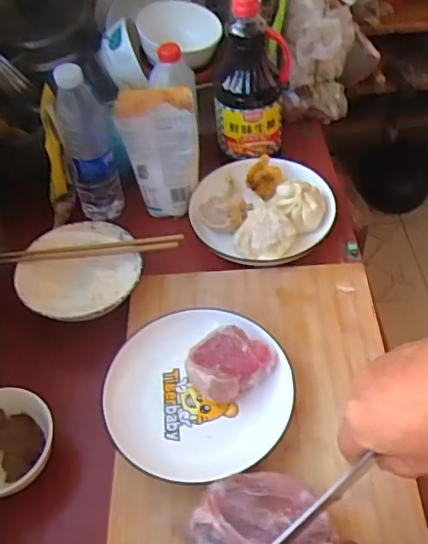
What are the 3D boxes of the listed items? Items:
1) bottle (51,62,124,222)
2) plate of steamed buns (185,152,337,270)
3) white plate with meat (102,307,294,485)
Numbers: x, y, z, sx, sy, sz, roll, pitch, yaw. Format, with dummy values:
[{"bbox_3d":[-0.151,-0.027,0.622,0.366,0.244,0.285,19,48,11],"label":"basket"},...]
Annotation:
[{"bbox_3d":[-0.176,-0.181,0.795,0.063,0.227,0.077,-14,51,-8],"label":"bottle"},{"bbox_3d":[0.068,-0.097,0.808,0.196,0.061,0.201,-2,51,2],"label":"plate of steamed buns"},{"bbox_3d":[-0.019,0.123,0.616,0.201,0.045,0.189,-2,51,2],"label":"white plate with meat"}]

